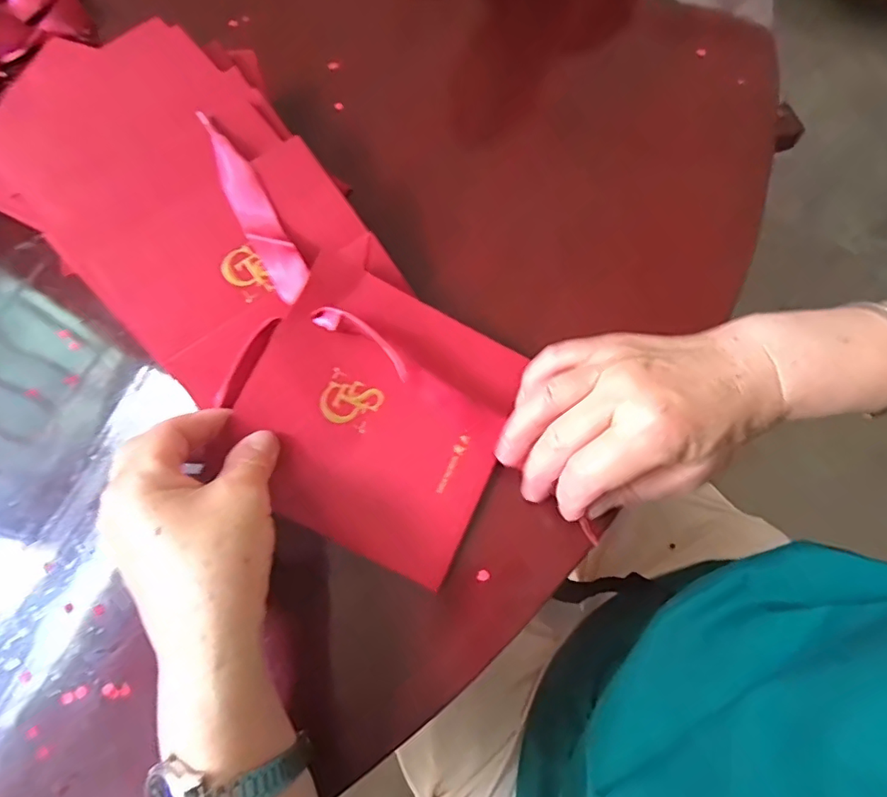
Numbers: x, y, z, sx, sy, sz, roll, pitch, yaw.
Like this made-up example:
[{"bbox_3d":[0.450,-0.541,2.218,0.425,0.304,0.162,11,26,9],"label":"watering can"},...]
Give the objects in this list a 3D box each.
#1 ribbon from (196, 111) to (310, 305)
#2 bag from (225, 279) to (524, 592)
[{"bbox_3d":[-0.109,-0.109,0.315,0.021,0.007,0.118,-28,85,-8],"label":"ribbon"},{"bbox_3d":[-0.035,0.009,0.298,0.135,0.015,0.136,26,80,-4],"label":"bag"}]

